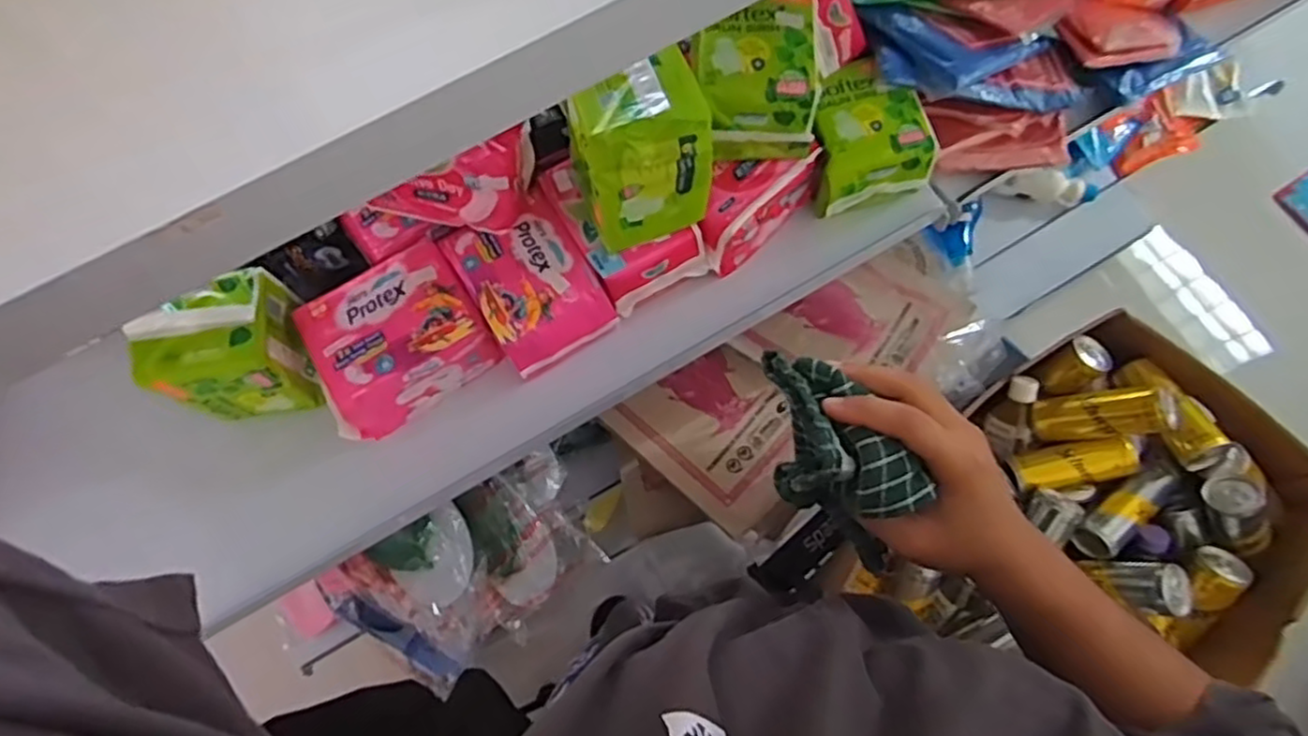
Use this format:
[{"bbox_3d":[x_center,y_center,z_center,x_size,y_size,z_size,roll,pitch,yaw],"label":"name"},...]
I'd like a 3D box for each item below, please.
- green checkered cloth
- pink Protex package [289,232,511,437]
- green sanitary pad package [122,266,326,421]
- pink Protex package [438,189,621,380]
[{"bbox_3d":[0.096,0.046,0.385,0.060,0.051,0.121,-35,75,-9],"label":"green checkered cloth"},{"bbox_3d":[-0.212,-0.022,0.573,0.137,0.067,0.100,-33,74,-9],"label":"pink Protex package"},{"bbox_3d":[-0.332,-0.017,0.555,0.091,0.098,0.088,-11,72,-2],"label":"green sanitary pad package"},{"bbox_3d":[-0.102,-0.071,0.575,0.092,0.050,0.124,-32,74,-8],"label":"pink Protex package"}]

